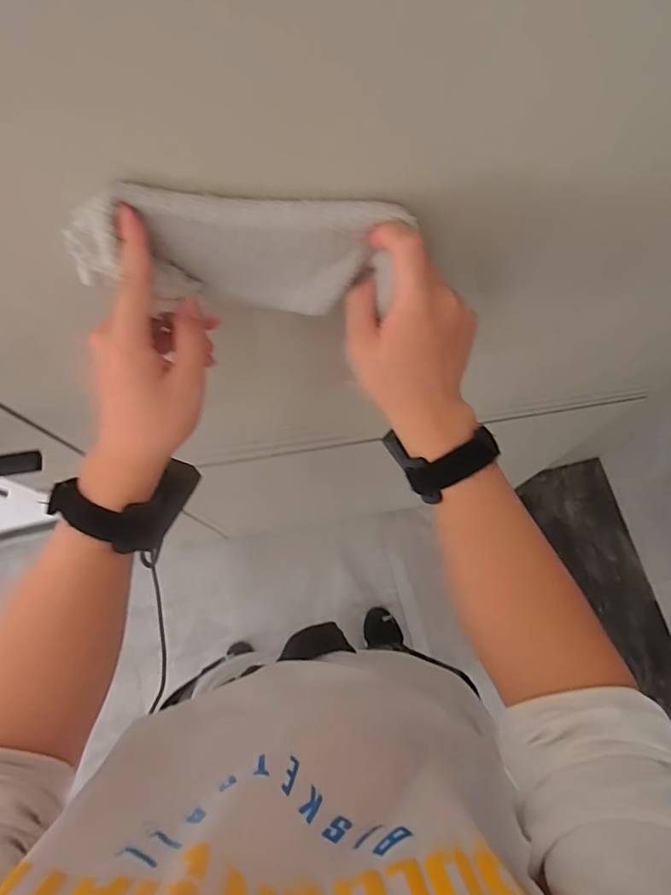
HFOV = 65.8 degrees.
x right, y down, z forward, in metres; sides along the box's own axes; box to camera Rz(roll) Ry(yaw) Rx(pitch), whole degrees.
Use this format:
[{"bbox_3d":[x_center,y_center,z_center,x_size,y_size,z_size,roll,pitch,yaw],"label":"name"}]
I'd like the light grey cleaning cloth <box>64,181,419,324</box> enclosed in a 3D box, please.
[{"bbox_3d":[-0.058,-0.116,0.320,0.191,0.081,0.030,-2,73,-17],"label":"light grey cleaning cloth"}]

